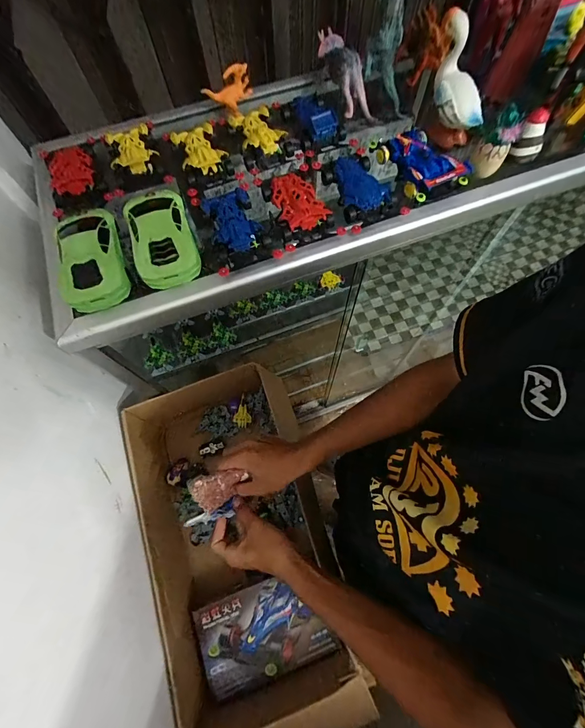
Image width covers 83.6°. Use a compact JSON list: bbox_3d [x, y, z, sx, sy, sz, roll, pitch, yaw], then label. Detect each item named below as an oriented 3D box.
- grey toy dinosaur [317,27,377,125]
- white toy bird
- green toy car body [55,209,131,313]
[{"bbox_3d":[0.092,-0.493,0.554,0.048,0.076,0.148,-20,68,-6],"label":"grey toy dinosaur"},{"bbox_3d":[0.237,-0.411,0.466,0.059,0.131,0.049,-26,28,-9],"label":"white toy bird"},{"bbox_3d":[-0.268,-0.142,0.437,0.079,0.042,0.146,-20,68,-6],"label":"green toy car body"}]

